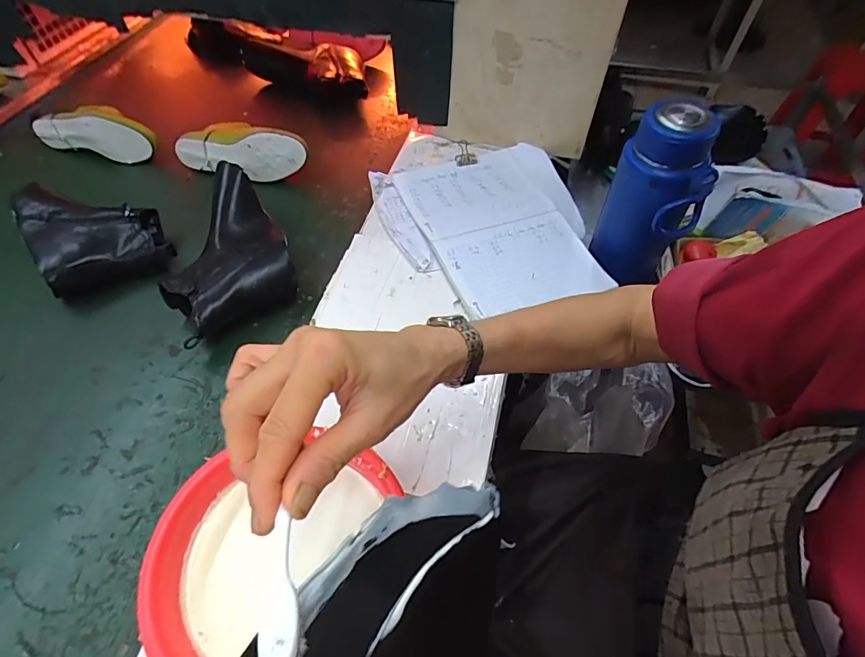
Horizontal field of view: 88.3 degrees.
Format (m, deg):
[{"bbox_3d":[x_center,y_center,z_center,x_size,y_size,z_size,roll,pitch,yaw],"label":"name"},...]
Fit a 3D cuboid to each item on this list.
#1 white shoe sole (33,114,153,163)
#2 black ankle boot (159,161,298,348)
[{"bbox_3d":[-0.594,-0.334,0.767,0.221,0.070,0.023,11,56,6],"label":"white shoe sole"},{"bbox_3d":[-0.278,-0.098,0.589,0.158,0.083,0.225,-27,60,-19],"label":"black ankle boot"}]

